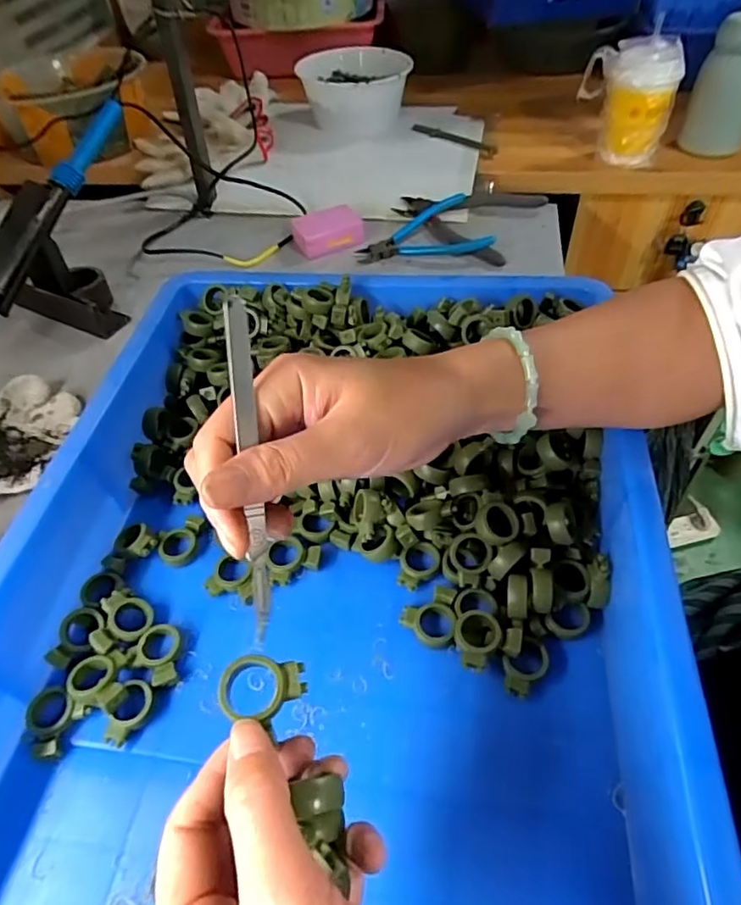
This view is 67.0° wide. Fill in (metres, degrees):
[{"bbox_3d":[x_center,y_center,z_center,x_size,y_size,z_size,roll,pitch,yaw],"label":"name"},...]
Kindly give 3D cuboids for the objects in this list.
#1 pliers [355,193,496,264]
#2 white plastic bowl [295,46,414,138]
[{"bbox_3d":[0.062,-0.262,0.653,0.147,0.021,0.108,-2,50,3],"label":"pliers"},{"bbox_3d":[-0.018,-0.554,0.855,0.158,0.072,0.179,-13,50,-6],"label":"white plastic bowl"}]

